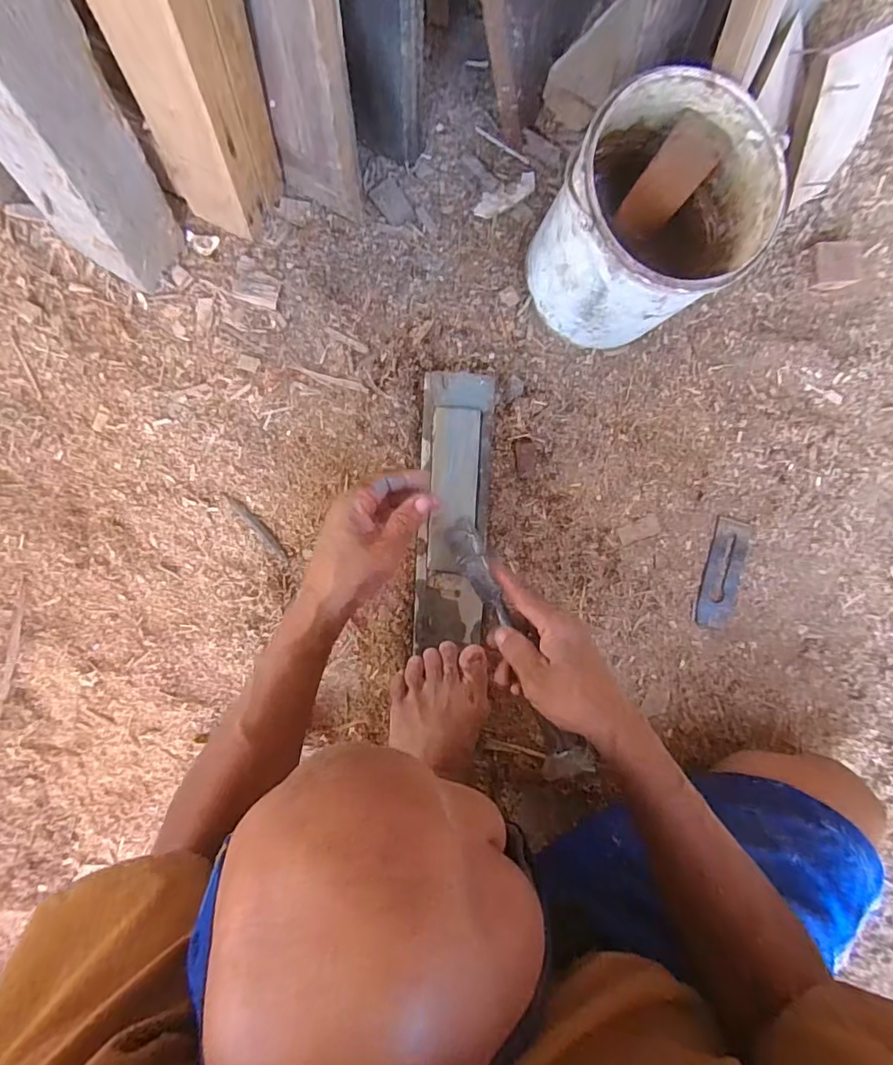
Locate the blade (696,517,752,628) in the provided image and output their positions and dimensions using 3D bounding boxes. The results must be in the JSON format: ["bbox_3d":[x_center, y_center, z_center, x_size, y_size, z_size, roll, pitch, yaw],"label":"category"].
[{"bbox_3d":[0.343,0.051,0.638,0.050,0.004,0.134,13,89,-2],"label":"blade"}]

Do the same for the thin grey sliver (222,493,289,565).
[{"bbox_3d":[-0.219,-0.005,0.593,0.015,0.009,0.105,-45,94,-1],"label":"thin grey sliver"}]

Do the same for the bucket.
[{"bbox_3d":[0.193,-0.300,0.521,0.166,0.188,0.176,0,93,-2],"label":"bucket"}]

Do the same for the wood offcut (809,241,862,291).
[{"bbox_3d":[0.474,-0.324,0.627,0.067,0.024,0.049,-10,93,-3],"label":"wood offcut"}]

